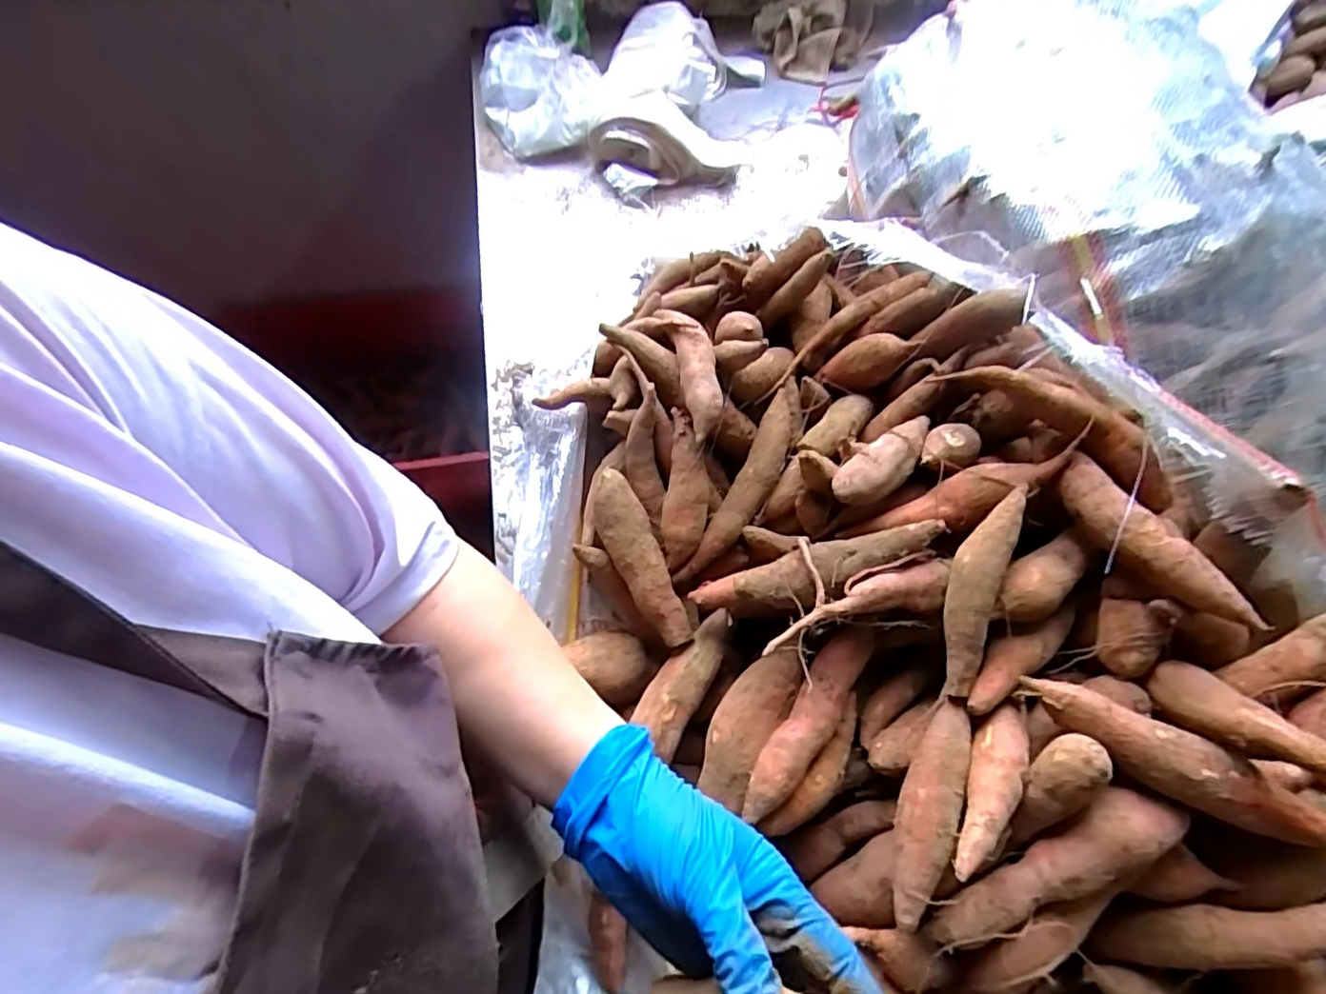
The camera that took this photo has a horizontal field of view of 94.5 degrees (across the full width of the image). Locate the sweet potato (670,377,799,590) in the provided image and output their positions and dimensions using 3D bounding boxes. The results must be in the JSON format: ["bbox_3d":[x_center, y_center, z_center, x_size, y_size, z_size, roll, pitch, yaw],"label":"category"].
[{"bbox_3d":[0.068,-0.013,0.464,0.030,0.037,0.176,28,66,10],"label":"sweet potato"}]

